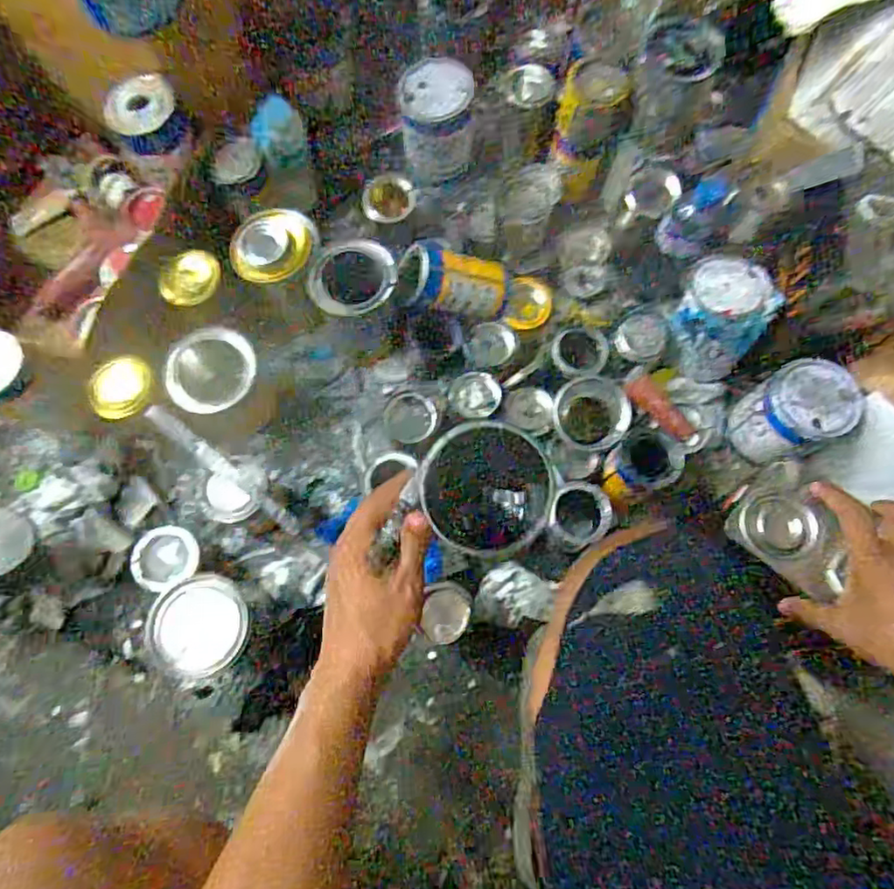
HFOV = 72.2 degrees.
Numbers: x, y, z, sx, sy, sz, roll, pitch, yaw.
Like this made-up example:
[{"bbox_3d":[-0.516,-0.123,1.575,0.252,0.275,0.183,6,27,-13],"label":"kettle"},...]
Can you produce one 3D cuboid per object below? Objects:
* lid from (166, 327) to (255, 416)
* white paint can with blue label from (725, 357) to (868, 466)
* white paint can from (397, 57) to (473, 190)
[{"bbox_3d":[-0.291,-0.093,0.757,0.107,0.024,0.095,-34,98,-2],"label":"lid"},{"bbox_3d":[0.456,-0.039,0.807,0.112,0.121,0.104,-19,74,-5],"label":"white paint can with blue label"},{"bbox_3d":[-0.014,-0.463,0.902,0.107,0.138,0.103,-5,73,0],"label":"white paint can"}]

